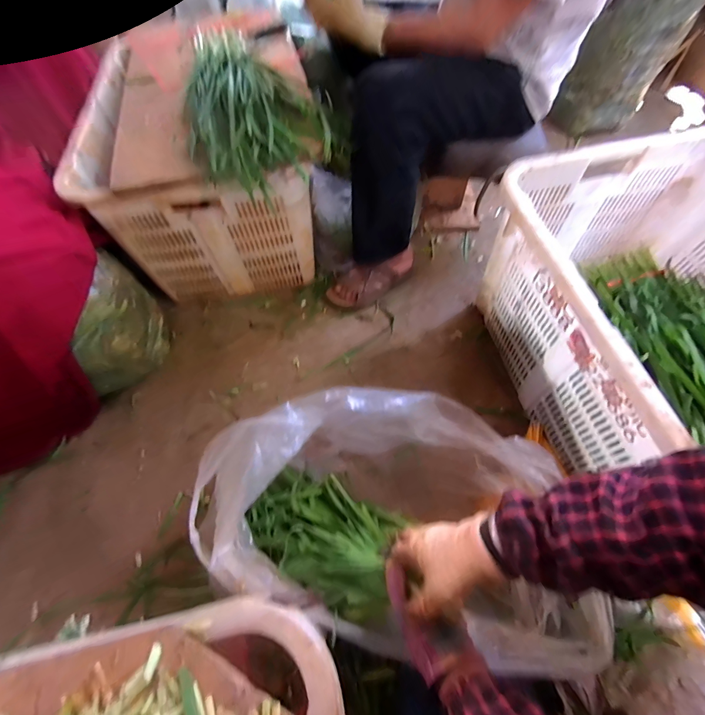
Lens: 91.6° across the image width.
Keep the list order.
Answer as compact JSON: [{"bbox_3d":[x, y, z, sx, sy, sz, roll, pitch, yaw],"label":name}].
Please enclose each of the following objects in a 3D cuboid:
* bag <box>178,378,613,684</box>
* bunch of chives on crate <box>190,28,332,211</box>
[{"bbox_3d":[0.046,0.240,0.567,0.557,0.230,0.331,6,62,5],"label":"bag"},{"bbox_3d":[-0.192,-0.496,0.660,0.245,0.071,0.491,-12,62,-4],"label":"bunch of chives on crate"}]

